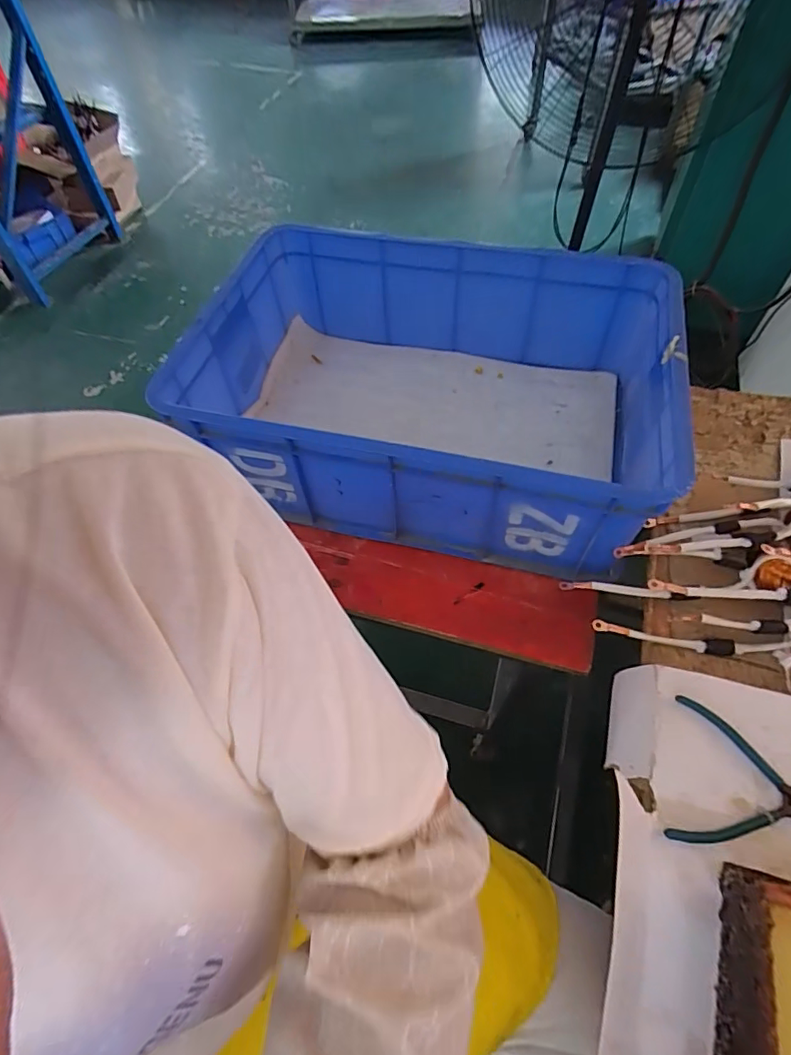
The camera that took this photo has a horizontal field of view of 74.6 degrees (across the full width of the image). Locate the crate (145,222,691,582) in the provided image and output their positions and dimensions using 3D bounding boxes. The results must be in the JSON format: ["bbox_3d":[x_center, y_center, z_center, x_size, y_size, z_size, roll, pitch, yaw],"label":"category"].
[{"bbox_3d":[0.049,-0.194,0.739,0.608,0.209,0.416,11,58,10],"label":"crate"}]

